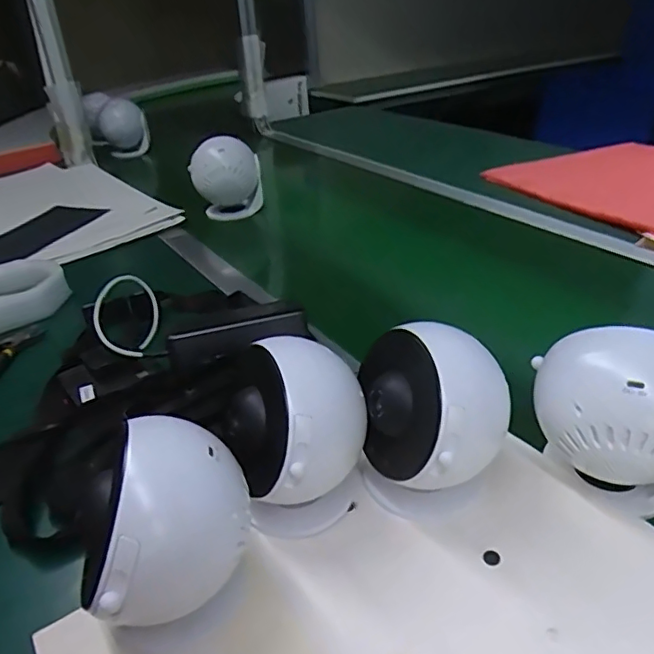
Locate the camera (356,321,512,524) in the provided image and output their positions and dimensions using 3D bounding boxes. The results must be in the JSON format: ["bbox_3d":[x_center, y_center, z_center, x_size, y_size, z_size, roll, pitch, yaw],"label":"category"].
[{"bbox_3d":[0.069,0.068,0.372,0.095,0.120,0.083,0,31,7],"label":"camera"}]

